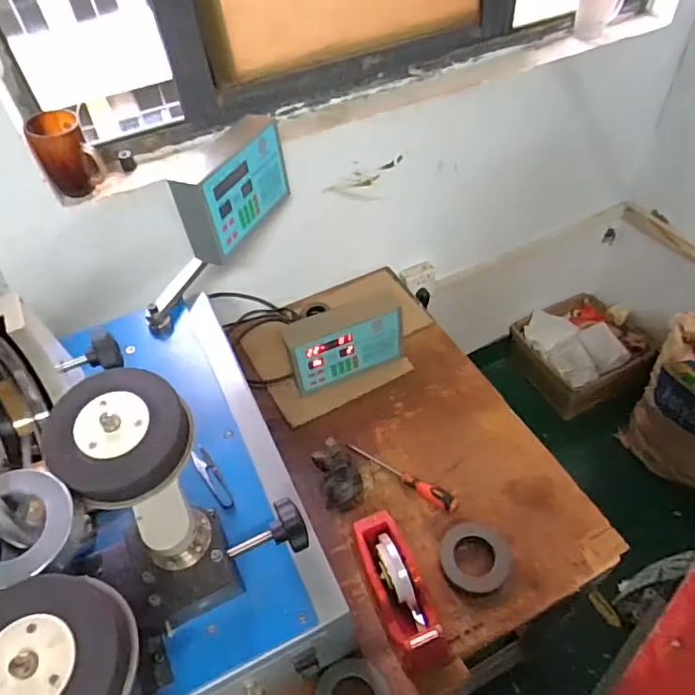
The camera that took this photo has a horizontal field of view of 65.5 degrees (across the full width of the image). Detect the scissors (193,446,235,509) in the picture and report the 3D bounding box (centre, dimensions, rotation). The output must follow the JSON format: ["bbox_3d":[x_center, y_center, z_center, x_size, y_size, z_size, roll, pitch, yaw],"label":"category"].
[{"bbox_3d":[-0.183,0.177,0.735,0.024,0.004,0.096,-22,58,-34],"label":"scissors"}]

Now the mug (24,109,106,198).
[{"bbox_3d":[-0.458,-0.319,0.891,0.086,0.112,0.082,-24,52,-15],"label":"mug"}]

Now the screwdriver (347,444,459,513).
[{"bbox_3d":[0.094,0.221,0.937,0.212,0.023,0.025,26,56,24],"label":"screwdriver"}]

